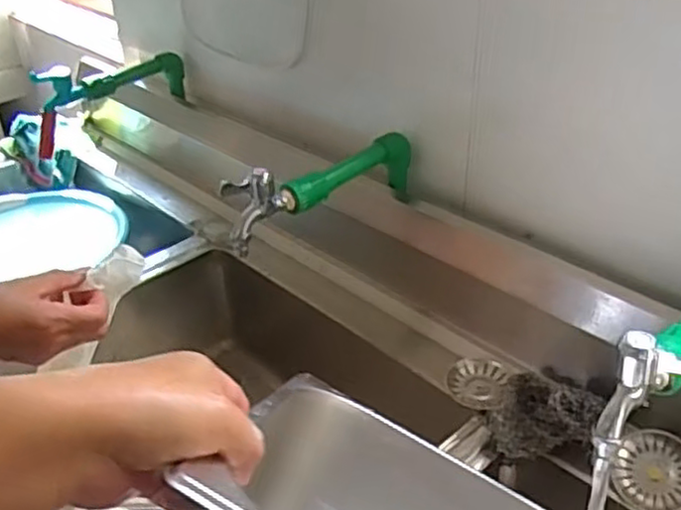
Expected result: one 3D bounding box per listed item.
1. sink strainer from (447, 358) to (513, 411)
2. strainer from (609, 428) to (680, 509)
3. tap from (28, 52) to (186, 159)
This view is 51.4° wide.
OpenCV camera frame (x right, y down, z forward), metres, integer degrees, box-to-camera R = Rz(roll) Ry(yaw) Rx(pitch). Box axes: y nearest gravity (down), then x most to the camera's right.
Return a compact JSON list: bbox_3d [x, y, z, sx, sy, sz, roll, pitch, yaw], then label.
[{"bbox_3d":[0.152,0.138,0.773,0.065,0.022,0.060,-2,34,1],"label":"sink strainer"},{"bbox_3d":[0.289,0.201,0.649,0.072,0.016,0.073,-9,60,16],"label":"strainer"},{"bbox_3d":[-0.367,-0.259,1.131,0.060,0.126,0.259,22,41,32],"label":"tap"}]

